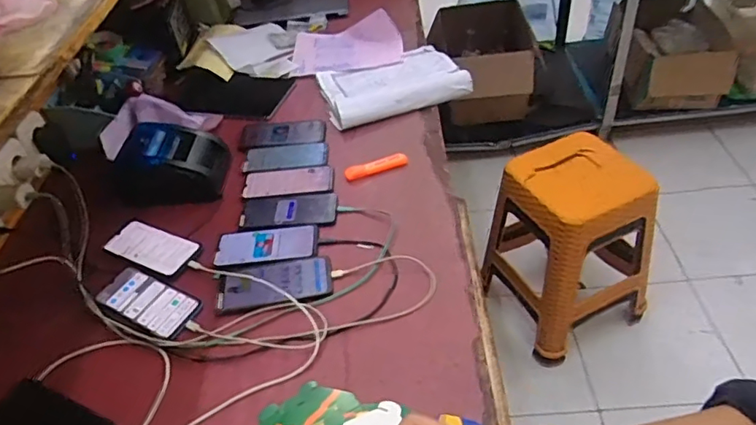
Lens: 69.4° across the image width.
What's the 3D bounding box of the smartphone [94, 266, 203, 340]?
[{"bbox_3d":[-0.341,0.132,0.815,0.163,0.012,0.074,18,49,26],"label":"smartphone"}]

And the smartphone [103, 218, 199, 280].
[{"bbox_3d":[-0.375,0.051,0.901,0.172,0.008,0.080,18,49,25],"label":"smartphone"}]

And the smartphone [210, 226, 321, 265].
[{"bbox_3d":[-0.180,0.051,0.880,0.164,0.007,0.071,-7,43,1],"label":"smartphone"}]

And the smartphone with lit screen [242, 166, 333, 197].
[{"bbox_3d":[-0.163,-0.055,0.995,0.160,0.010,0.066,-5,43,4],"label":"smartphone with lit screen"}]

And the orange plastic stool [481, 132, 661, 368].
[{"bbox_3d":[0.531,0.087,1.522,0.361,0.477,0.332,-25,45,-17],"label":"orange plastic stool"}]

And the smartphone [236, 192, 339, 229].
[{"bbox_3d":[-0.153,-0.005,0.938,0.163,0.005,0.082,-4,43,4],"label":"smartphone"}]

